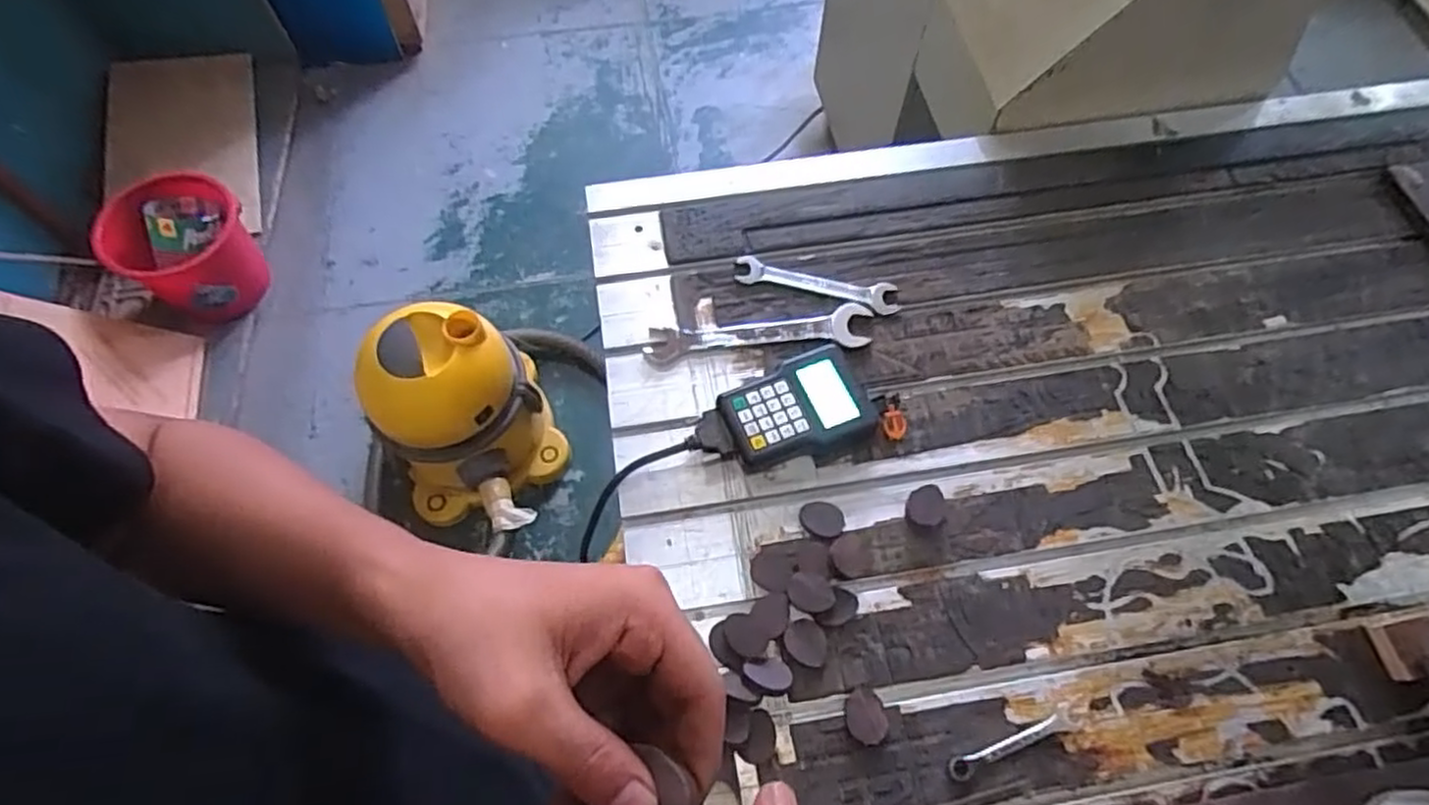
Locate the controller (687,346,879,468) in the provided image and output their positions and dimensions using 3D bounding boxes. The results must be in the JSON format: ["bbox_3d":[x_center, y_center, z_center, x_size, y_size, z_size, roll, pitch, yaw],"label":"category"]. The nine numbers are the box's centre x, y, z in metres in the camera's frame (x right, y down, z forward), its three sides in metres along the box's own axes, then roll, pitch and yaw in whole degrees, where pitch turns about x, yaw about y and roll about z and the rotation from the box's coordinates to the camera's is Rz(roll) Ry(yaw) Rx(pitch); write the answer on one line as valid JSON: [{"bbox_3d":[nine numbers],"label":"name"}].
[{"bbox_3d":[0.068,0.011,0.756,0.188,0.037,0.109,-16,64,-8],"label":"controller"}]

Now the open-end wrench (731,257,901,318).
[{"bbox_3d":[0.119,-0.139,0.847,0.189,0.010,0.041,12,64,7],"label":"open-end wrench"}]

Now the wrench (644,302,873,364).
[{"bbox_3d":[0.049,-0.078,0.815,0.250,0.012,0.049,-5,63,-2],"label":"wrench"}]

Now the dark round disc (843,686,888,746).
[{"bbox_3d":[0.133,0.274,0.633,0.035,0.004,0.044,-5,63,-2],"label":"dark round disc"}]

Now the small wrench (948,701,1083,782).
[{"bbox_3d":[0.260,0.294,0.625,0.128,0.004,0.021,-19,64,-9],"label":"small wrench"}]

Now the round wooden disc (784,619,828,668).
[{"bbox_3d":[0.084,0.219,0.660,0.041,0.004,0.037,28,65,24],"label":"round wooden disc"}]

